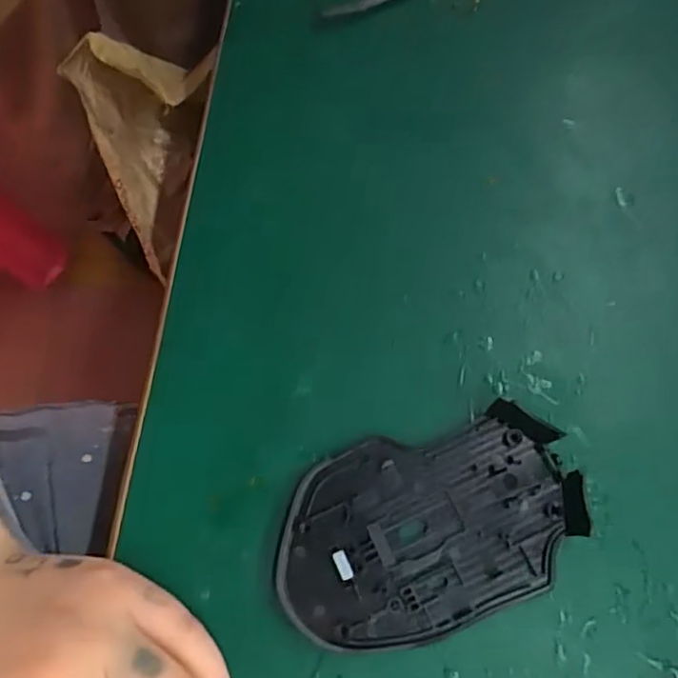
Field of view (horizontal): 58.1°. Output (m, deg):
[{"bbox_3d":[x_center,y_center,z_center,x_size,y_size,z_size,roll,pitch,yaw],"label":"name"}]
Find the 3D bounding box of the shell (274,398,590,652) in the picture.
[{"bbox_3d":[0.033,0.071,0.229,0.113,0.012,0.071,-20,73,-4],"label":"shell"}]

